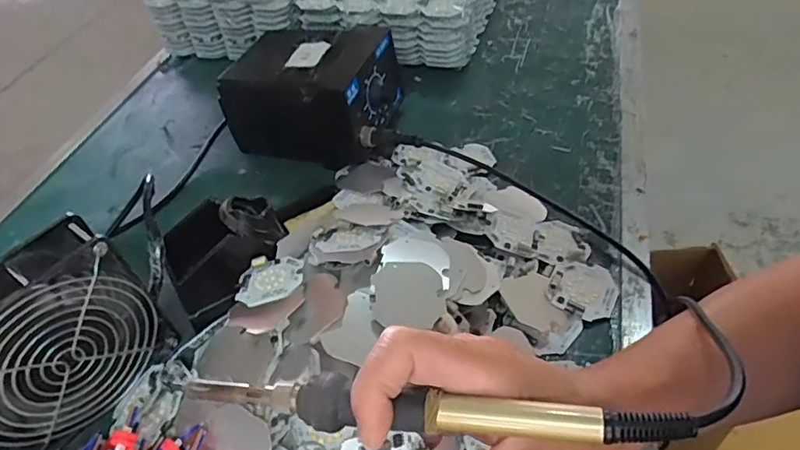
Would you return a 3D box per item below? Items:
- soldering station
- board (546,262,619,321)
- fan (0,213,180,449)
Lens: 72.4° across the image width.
[{"bbox_3d":[-0.083,-0.132,0.538,0.145,0.086,0.111,11,50,17],"label":"soldering station"},{"bbox_3d":[0.136,0.045,0.400,0.046,0.008,0.051,28,50,16],"label":"board"},{"bbox_3d":[-0.216,0.074,0.343,0.046,0.116,0.120,26,52,29],"label":"fan"}]

